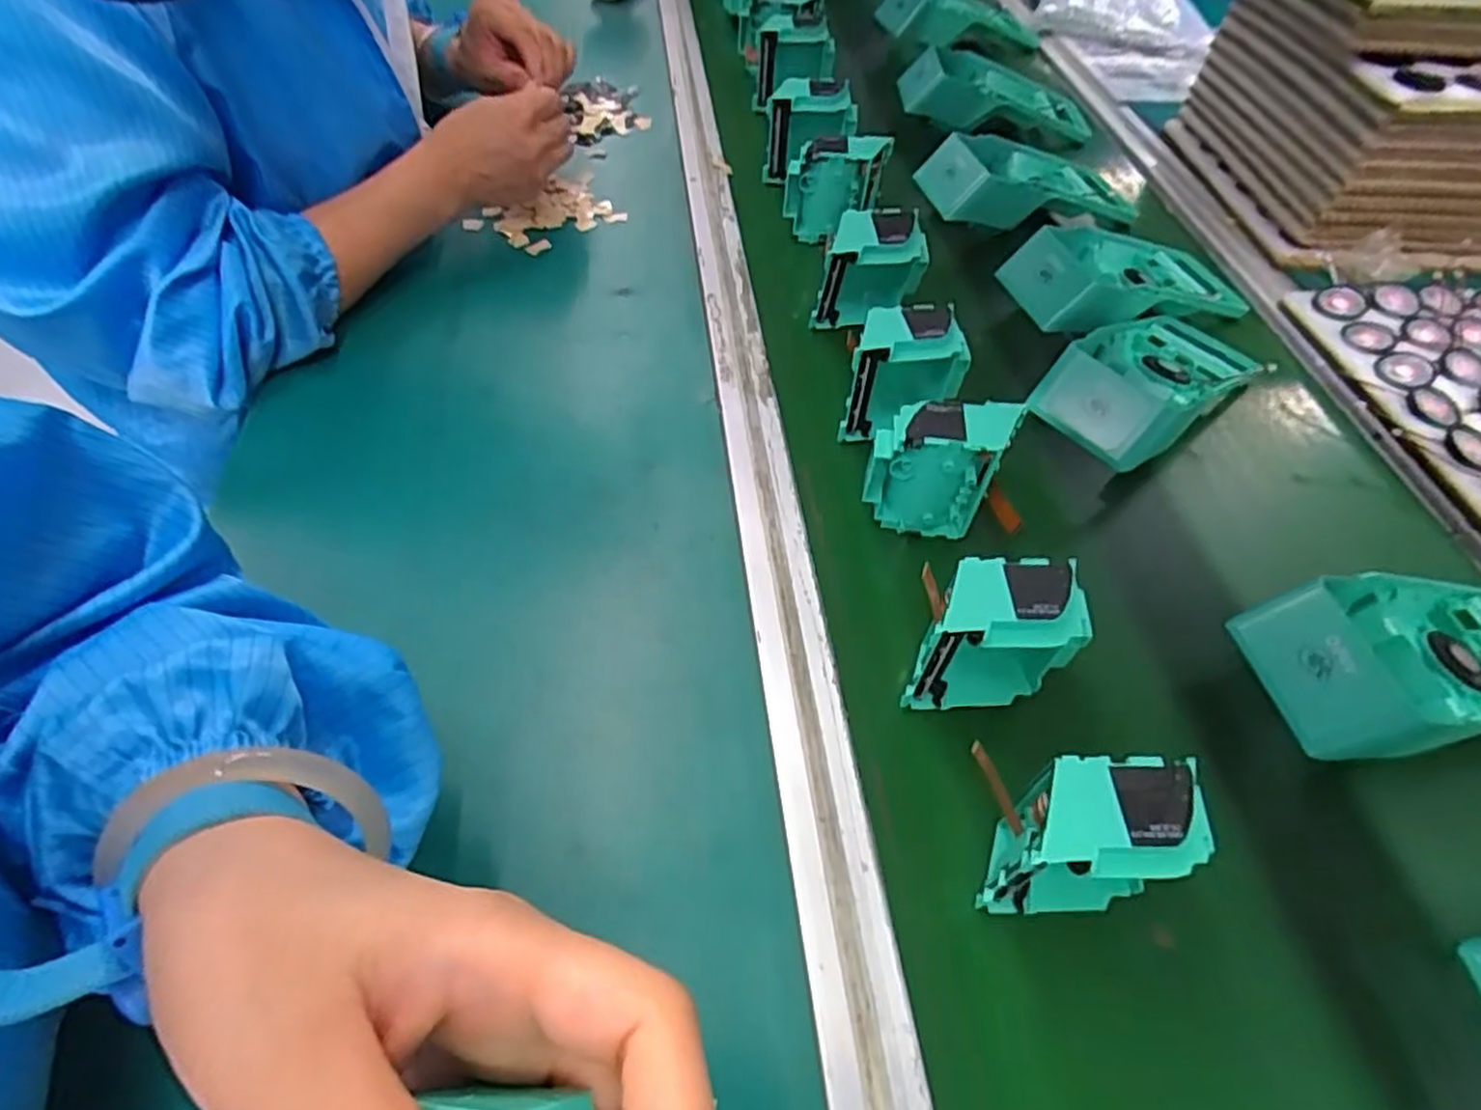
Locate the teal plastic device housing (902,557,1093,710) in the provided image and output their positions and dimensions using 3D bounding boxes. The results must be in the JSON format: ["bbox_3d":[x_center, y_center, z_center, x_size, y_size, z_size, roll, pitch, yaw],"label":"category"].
[{"bbox_3d":[0.119,0.040,0.360,0.080,0.082,0.043,-3,55,0],"label":"teal plastic device housing"}]

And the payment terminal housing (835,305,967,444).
[{"bbox_3d":[0.099,-0.114,0.480,0.079,0.086,0.038,-13,55,-6],"label":"payment terminal housing"}]

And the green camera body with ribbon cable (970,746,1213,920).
[{"bbox_3d":[0.137,0.112,0.300,0.078,0.069,0.046,0,55,3],"label":"green camera body with ribbon cable"}]

